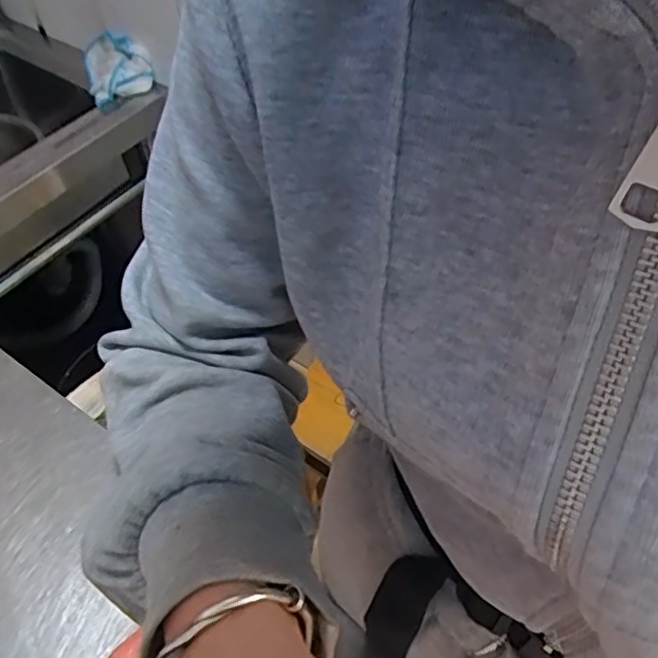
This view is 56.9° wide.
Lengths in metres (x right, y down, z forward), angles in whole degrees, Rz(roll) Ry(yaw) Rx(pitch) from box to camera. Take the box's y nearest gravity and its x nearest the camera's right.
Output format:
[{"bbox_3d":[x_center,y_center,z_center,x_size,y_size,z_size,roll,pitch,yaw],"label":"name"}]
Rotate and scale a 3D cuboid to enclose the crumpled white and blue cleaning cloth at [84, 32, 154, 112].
[{"bbox_3d":[-0.347,-0.432,0.995,0.105,0.076,0.112,-16,53,-11],"label":"crumpled white and blue cleaning cloth"}]

